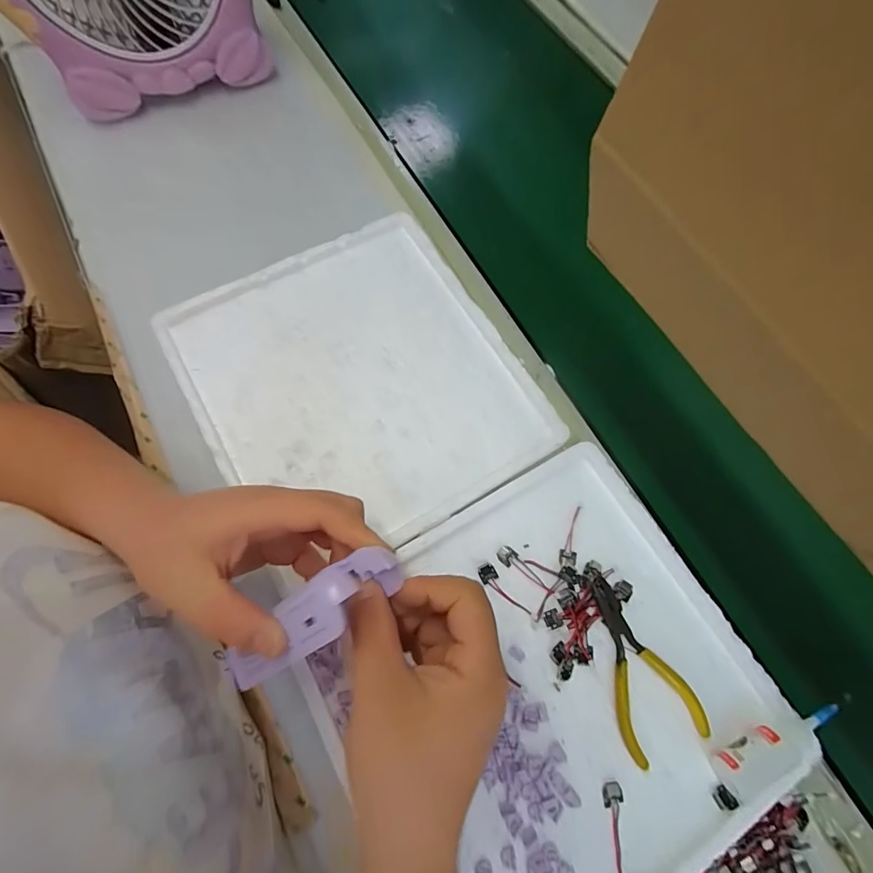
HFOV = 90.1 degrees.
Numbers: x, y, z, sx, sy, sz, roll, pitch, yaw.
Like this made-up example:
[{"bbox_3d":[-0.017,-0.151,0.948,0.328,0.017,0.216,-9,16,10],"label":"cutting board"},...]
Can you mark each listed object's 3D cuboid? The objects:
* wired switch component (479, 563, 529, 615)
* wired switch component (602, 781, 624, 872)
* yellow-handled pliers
[{"bbox_3d":[0.048,0.111,0.313,0.013,0.004,0.045,-37,76,-13],"label":"wired switch component"},{"bbox_3d":[0.113,0.242,0.268,0.014,0.006,0.048,-6,71,-4],"label":"wired switch component"},{"bbox_3d":[0.133,0.154,0.296,0.055,0.007,0.110,-22,73,-11],"label":"yellow-handled pliers"}]

